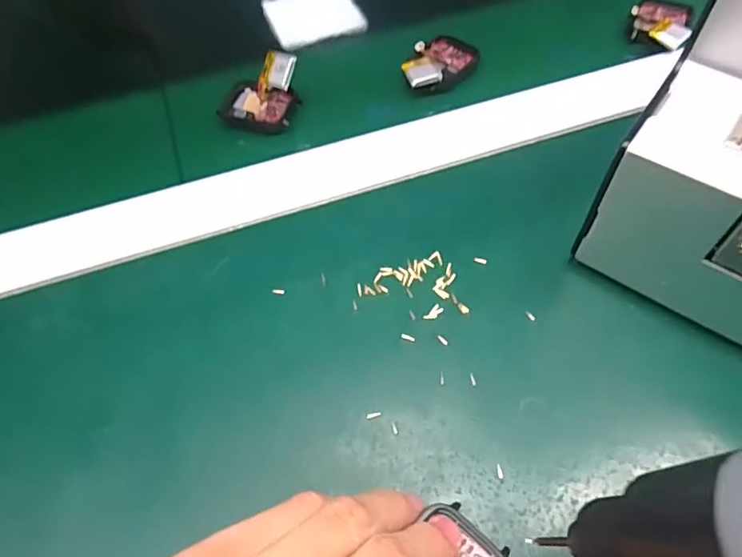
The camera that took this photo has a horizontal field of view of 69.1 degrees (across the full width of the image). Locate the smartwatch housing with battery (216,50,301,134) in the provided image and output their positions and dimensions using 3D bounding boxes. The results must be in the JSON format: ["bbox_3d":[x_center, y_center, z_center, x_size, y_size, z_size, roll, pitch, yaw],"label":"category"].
[{"bbox_3d":[-0.070,-0.112,0.325,0.045,0.034,0.035,14,59,11],"label":"smartwatch housing with battery"}]

